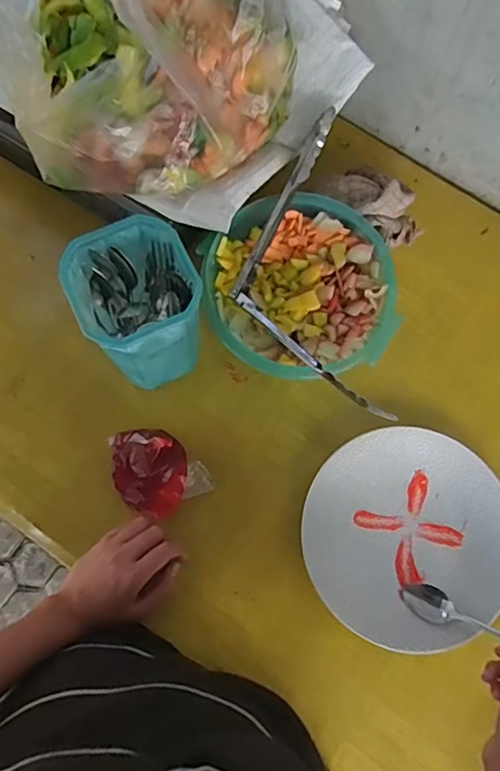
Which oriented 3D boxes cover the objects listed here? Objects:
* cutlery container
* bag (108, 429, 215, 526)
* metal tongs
[{"bbox_3d":[-0.097,-0.063,0.504,0.097,0.162,0.096,0,76,-1],"label":"cutlery container"},{"bbox_3d":[-0.094,0.076,0.519,0.077,0.055,0.096,-34,78,-10],"label":"bag"},{"bbox_3d":[0.042,-0.110,0.523,0.115,0.072,0.313,-5,76,-3],"label":"metal tongs"}]

